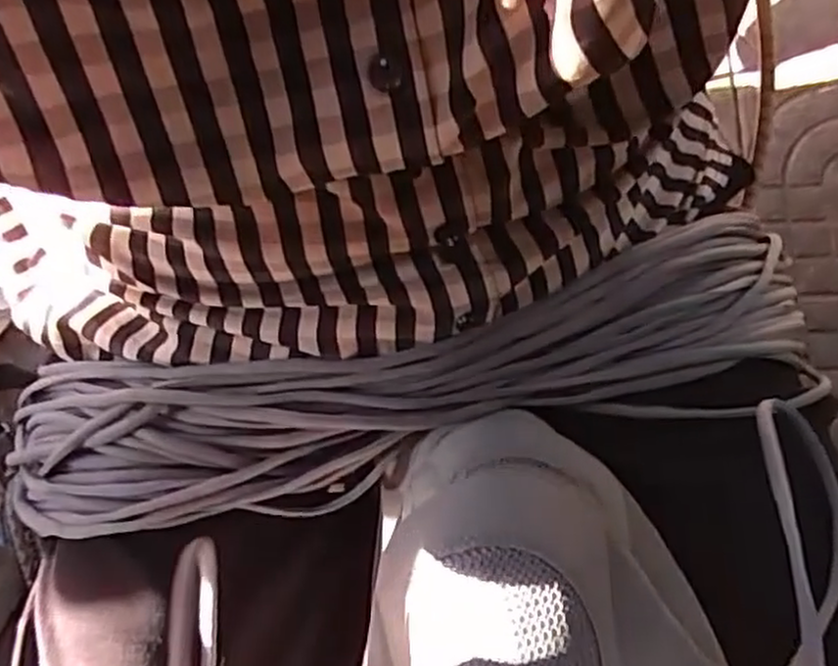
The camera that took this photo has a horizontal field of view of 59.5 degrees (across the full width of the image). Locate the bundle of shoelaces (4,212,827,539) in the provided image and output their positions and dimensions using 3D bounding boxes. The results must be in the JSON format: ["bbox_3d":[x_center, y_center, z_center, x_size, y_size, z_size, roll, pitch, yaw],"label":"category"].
[{"bbox_3d":[-0.007,0.024,0.364,0.407,0.052,0.095,-12,79,-3],"label":"bundle of shoelaces"}]

